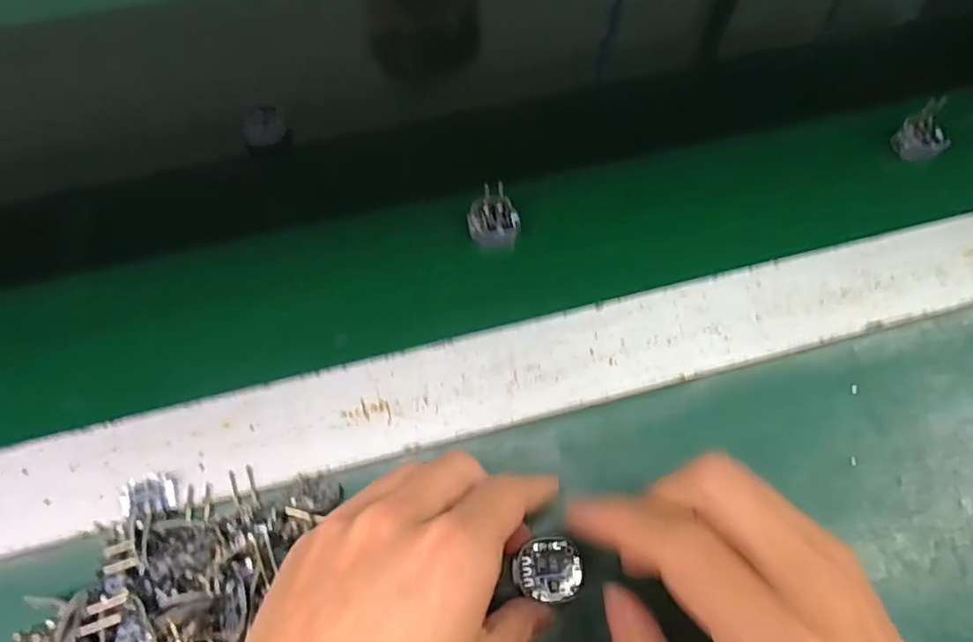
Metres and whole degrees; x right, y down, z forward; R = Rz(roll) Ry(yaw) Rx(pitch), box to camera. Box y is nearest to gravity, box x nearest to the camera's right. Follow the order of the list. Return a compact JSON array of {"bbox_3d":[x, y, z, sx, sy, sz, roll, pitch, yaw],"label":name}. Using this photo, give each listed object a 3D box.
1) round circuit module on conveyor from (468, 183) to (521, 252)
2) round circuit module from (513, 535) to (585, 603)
[{"bbox_3d":[0.004,-0.059,0.344,0.029,0.011,0.037,-2,67,-2],"label":"round circuit module on conveyor"},{"bbox_3d":[0.025,0.102,0.245,0.027,0.007,0.024,-9,68,-5],"label":"round circuit module"}]

